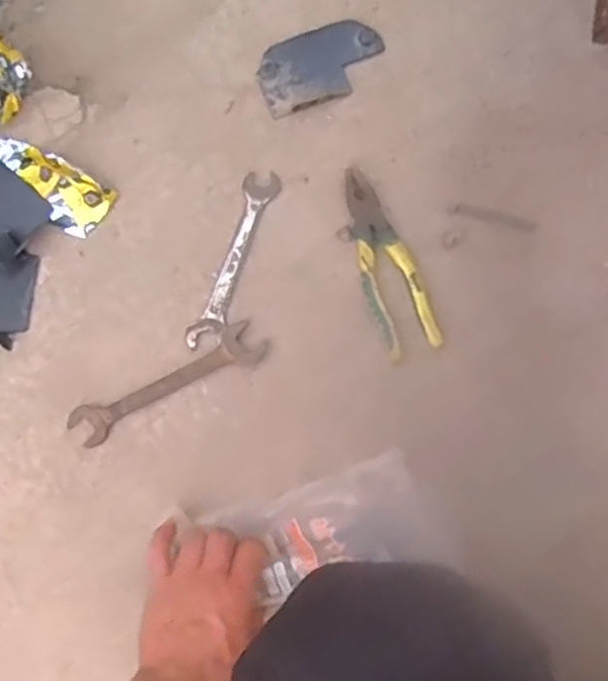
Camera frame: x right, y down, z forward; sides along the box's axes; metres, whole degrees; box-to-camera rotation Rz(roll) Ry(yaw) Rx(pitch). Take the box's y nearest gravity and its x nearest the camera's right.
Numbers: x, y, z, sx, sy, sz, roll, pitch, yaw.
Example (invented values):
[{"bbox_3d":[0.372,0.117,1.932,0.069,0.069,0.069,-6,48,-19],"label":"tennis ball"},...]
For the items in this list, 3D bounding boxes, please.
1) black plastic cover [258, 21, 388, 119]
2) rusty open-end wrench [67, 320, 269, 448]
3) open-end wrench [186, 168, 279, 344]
[{"bbox_3d":[0.018,-0.290,0.728,0.132,0.012,0.078,-19,79,-3],"label":"black plastic cover"},{"bbox_3d":[-0.129,0.042,0.663,0.197,0.019,0.043,-28,80,-5],"label":"rusty open-end wrench"},{"bbox_3d":[-0.070,-0.082,0.691,0.036,0.009,0.190,19,80,4],"label":"open-end wrench"}]

